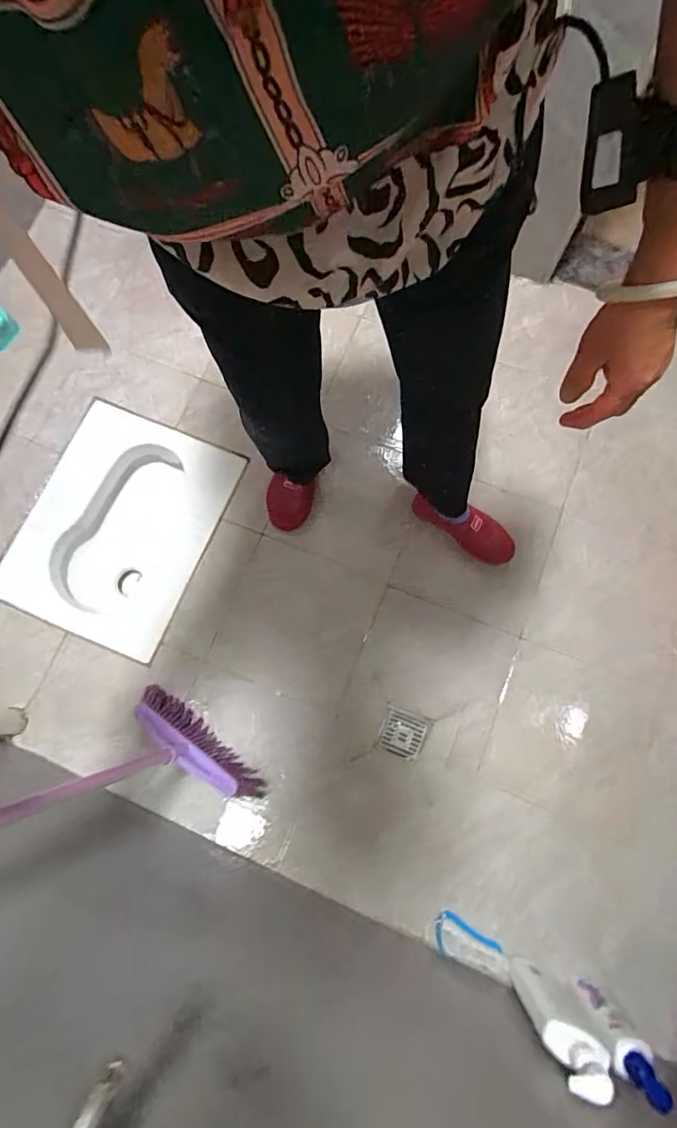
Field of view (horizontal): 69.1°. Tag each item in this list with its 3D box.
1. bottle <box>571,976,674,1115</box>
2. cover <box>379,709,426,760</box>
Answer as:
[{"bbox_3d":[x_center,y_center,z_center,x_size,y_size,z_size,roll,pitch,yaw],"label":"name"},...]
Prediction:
[{"bbox_3d":[0.452,0.756,0.787,0.063,0.221,0.076,-39,79,-8],"label":"bottle"},{"bbox_3d":[0.136,0.366,1.045,0.085,0.009,0.085,20,78,5],"label":"cover"}]

